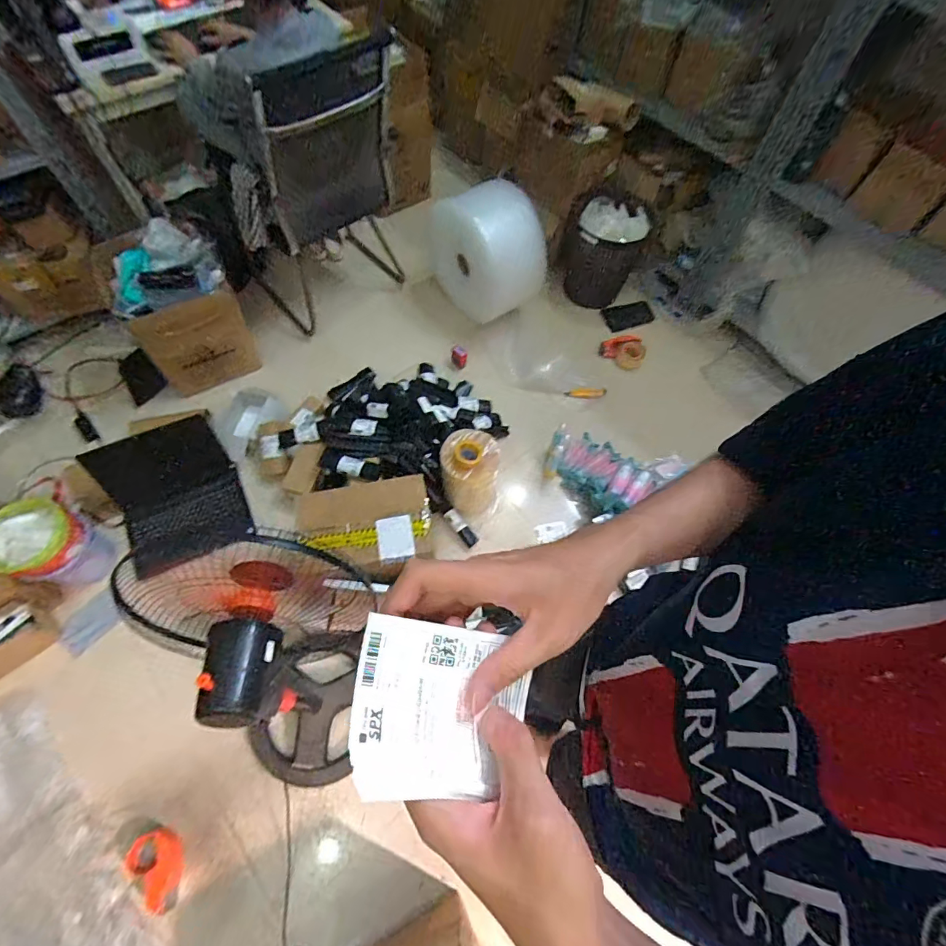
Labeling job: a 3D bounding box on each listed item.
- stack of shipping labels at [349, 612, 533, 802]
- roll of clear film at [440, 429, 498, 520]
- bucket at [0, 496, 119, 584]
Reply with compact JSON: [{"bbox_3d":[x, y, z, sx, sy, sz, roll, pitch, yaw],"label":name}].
[{"bbox_3d":[-0.013,0.136,0.273,0.111,0.012,0.087,17,55,-24],"label":"stack of shipping labels"},{"bbox_3d":[-0.007,-0.001,1.600,0.198,0.291,0.216,1,63,-3],"label":"roll of clear film"},{"bbox_3d":[-1.254,0.226,1.406,0.205,0.269,0.215,1,63,-3],"label":"bucket"}]

